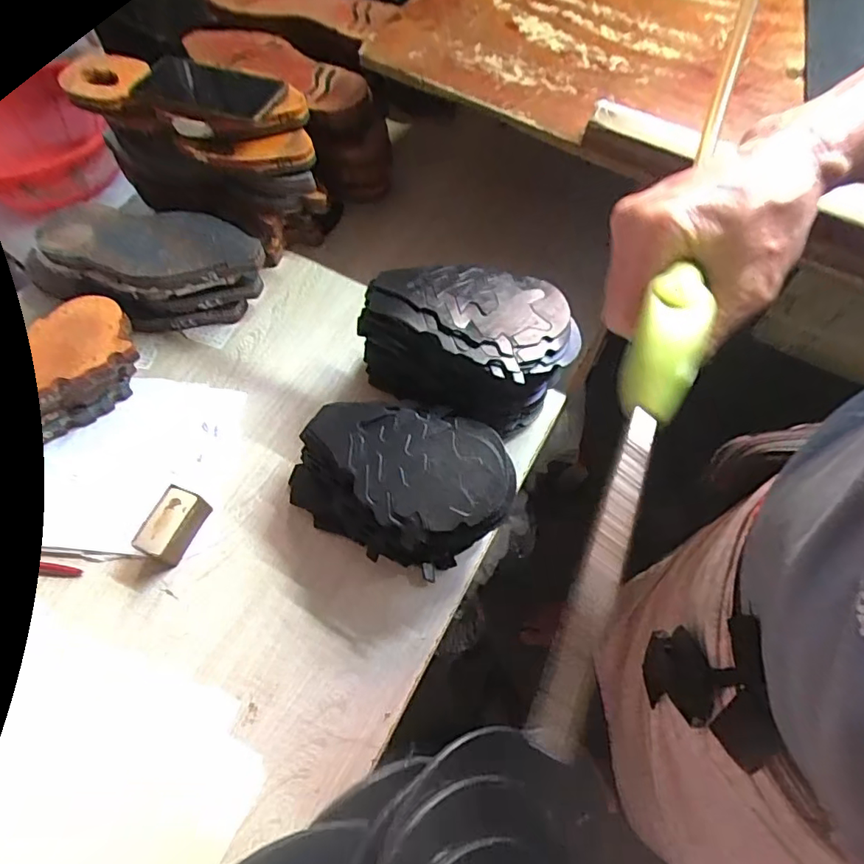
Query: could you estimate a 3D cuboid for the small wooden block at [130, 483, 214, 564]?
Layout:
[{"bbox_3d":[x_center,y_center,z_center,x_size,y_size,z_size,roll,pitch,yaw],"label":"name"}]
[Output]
[{"bbox_3d":[-0.250,0.092,0.534,0.041,0.035,0.067,19,64,12],"label":"small wooden block"}]

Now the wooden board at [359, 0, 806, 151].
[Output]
[{"bbox_3d":[0.193,-0.468,0.611,0.421,0.032,0.390,26,66,15],"label":"wooden board"}]

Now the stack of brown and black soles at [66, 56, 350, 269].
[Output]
[{"bbox_3d":[-0.264,-0.346,0.696,0.290,0.174,0.142,30,67,17],"label":"stack of brown and black soles"}]

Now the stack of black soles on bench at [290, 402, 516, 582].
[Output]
[{"bbox_3d":[-0.025,0.047,0.504,0.196,0.115,0.139,22,65,13],"label":"stack of black soles on bench"}]

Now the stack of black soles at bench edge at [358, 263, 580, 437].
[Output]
[{"bbox_3d":[0.033,-0.077,0.550,0.190,0.150,0.139,31,67,17],"label":"stack of black soles at bench edge"}]

